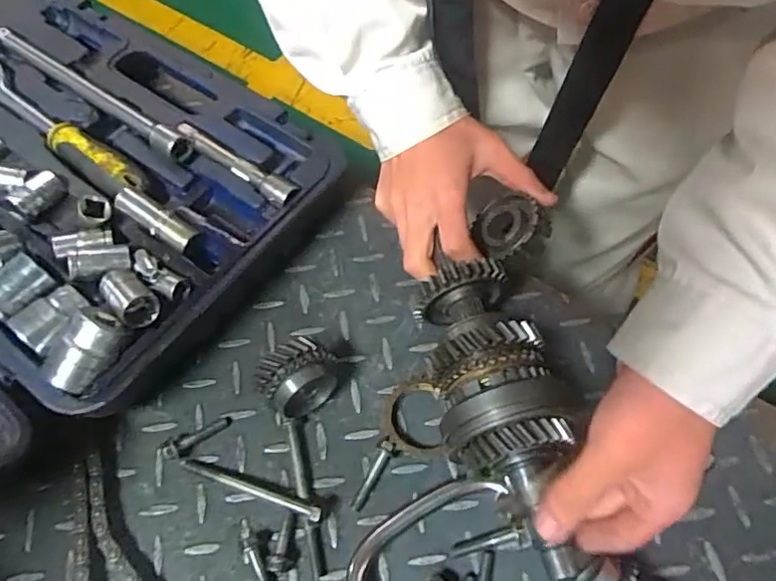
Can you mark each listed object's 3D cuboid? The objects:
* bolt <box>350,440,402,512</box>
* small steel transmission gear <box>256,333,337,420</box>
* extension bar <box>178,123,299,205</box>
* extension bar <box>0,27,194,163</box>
[{"bbox_3d":[-0.009,0.120,0.364,0.014,0.016,0.046,24,64,15],"label":"bolt"},{"bbox_3d":[-0.059,0.059,0.378,0.048,0.051,0.032,-30,63,-14],"label":"small steel transmission gear"},{"bbox_3d":[-0.118,-0.096,0.439,0.119,0.018,0.016,33,66,19],"label":"extension bar"},{"bbox_3d":[-0.254,-0.169,0.476,0.235,0.018,0.021,32,66,19],"label":"extension bar"}]

